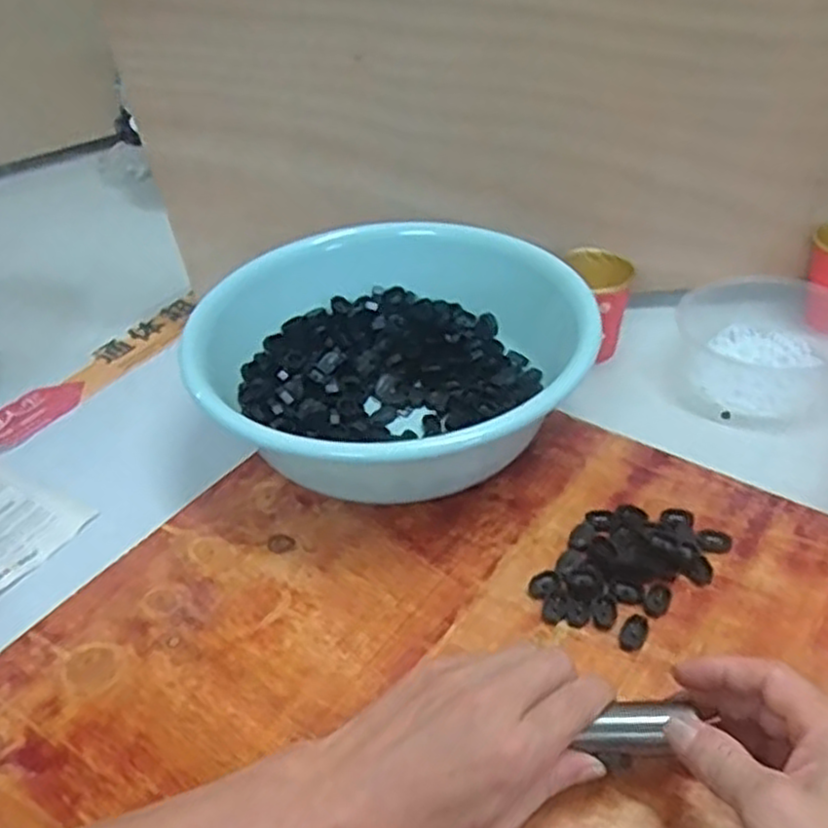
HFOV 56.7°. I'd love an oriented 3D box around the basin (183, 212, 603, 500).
[{"bbox_3d":[-0.005,-0.036,0.597,0.247,0.113,0.270,-4,40,3],"label":"basin"}]

